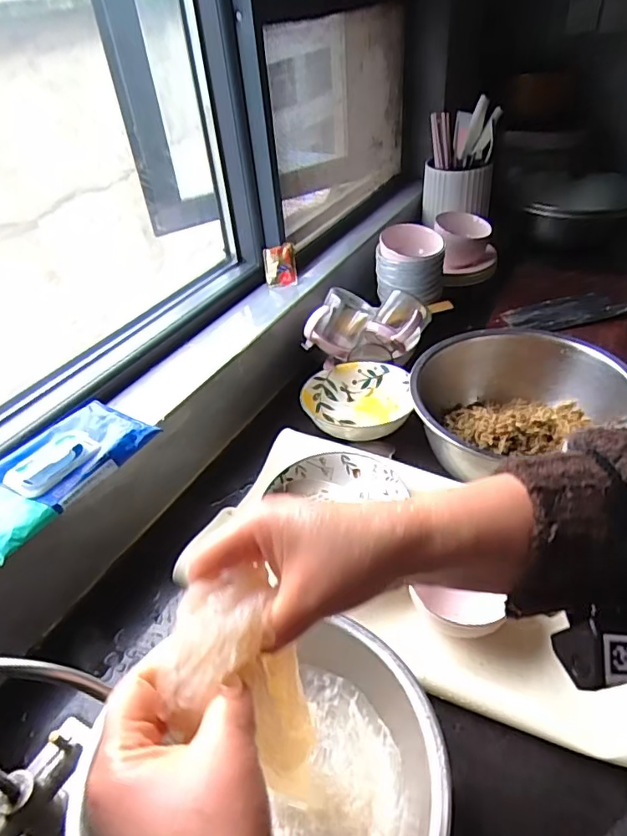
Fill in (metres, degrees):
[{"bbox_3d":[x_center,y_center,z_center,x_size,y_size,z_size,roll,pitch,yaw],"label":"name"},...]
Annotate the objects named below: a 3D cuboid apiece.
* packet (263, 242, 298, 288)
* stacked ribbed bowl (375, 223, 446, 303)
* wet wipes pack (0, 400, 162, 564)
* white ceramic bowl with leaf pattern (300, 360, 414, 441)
[{"bbox_3d":[-0.062,-0.278,0.970,0.060,0.076,0.019,-8,5,15],"label":"packet"},{"bbox_3d":[0.184,-0.294,1.008,0.123,0.112,0.141,7,40,14],"label":"stacked ribbed bowl"},{"bbox_3d":[-0.297,0.053,0.606,0.113,0.028,0.210,20,44,27],"label":"wet wipes pack"},{"bbox_3d":[0.067,-0.019,0.839,0.160,0.064,0.164,-3,38,2],"label":"white ceramic bowl with leaf pattern"}]

